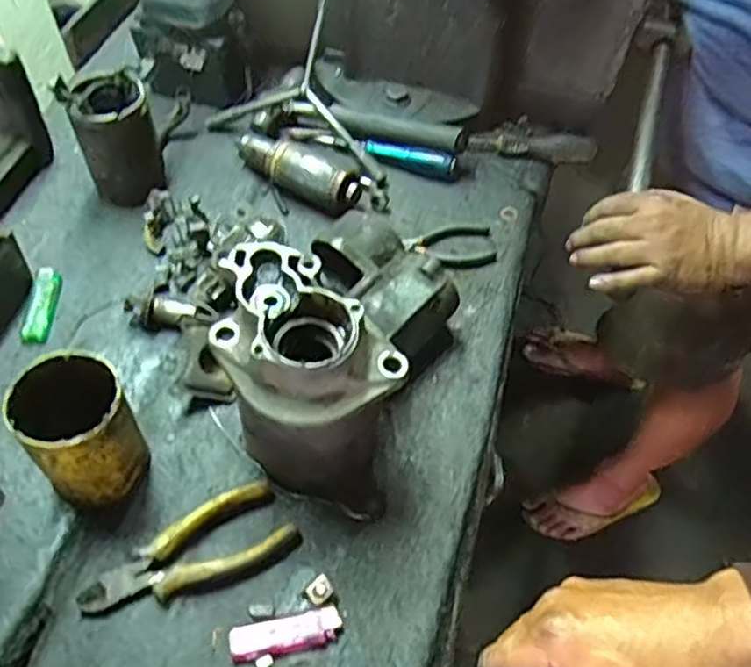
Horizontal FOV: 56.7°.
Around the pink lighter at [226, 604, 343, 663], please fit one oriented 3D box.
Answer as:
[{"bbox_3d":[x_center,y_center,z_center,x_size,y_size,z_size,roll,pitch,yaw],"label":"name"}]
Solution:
[{"bbox_3d":[-0.064,0.216,0.499,0.079,0.009,0.024,-9,55,-7],"label":"pink lighter"}]

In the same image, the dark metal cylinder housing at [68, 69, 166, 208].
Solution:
[{"bbox_3d":[-0.255,-0.193,0.697,0.074,0.099,0.085,-19,57,-14],"label":"dark metal cylinder housing"}]

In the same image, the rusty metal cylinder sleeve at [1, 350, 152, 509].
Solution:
[{"bbox_3d":[-0.211,0.074,0.511,0.072,0.110,0.068,-35,62,-24],"label":"rusty metal cylinder sleeve"}]

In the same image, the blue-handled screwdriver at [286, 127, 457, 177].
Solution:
[{"bbox_3d":[-0.009,-0.207,0.772,0.202,0.026,0.024,18,56,11],"label":"blue-handled screwdriver"}]

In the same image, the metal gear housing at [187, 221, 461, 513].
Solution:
[{"bbox_3d":[-0.030,-0.004,0.562,0.148,0.165,0.226,18,56,11],"label":"metal gear housing"}]

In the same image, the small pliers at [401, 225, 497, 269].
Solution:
[{"bbox_3d":[0.077,-0.086,0.702,0.091,0.019,0.047,-6,55,-5],"label":"small pliers"}]

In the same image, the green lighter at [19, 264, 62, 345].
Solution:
[{"bbox_3d":[-0.311,-0.028,0.651,0.026,0.014,0.078,1,54,-1],"label":"green lighter"}]

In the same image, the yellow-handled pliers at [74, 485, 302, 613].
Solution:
[{"bbox_3d":[-0.138,0.170,0.524,0.153,0.026,0.055,-26,59,-18],"label":"yellow-handled pliers"}]

